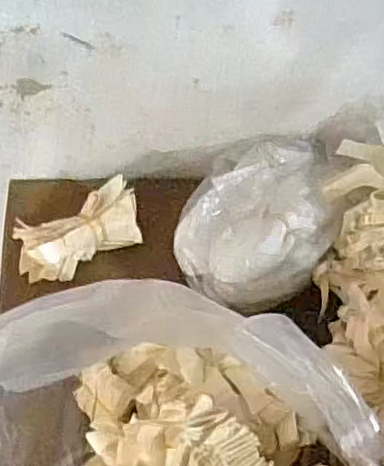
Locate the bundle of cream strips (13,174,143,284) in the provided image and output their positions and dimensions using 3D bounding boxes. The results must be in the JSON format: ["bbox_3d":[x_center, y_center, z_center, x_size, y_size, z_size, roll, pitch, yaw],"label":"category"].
[{"bbox_3d":[-0.155,-0.005,0.825,0.172,0.053,0.098,-21,63,-16],"label":"bundle of cream strips"}]

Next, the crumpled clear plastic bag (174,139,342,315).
[{"bbox_3d":[0.098,-0.016,0.824,0.183,0.079,0.241,34,63,16],"label":"crumpled clear plastic bag"}]

